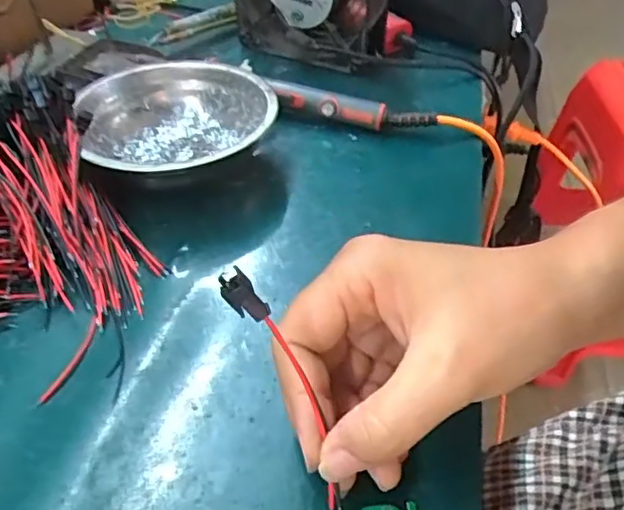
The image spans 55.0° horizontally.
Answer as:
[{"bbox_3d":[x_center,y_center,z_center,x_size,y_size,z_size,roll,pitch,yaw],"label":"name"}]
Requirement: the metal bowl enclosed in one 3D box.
[{"bbox_3d":[-0.085,-0.081,0.383,0.114,0.040,0.114,0,44,0],"label":"metal bowl"}]

